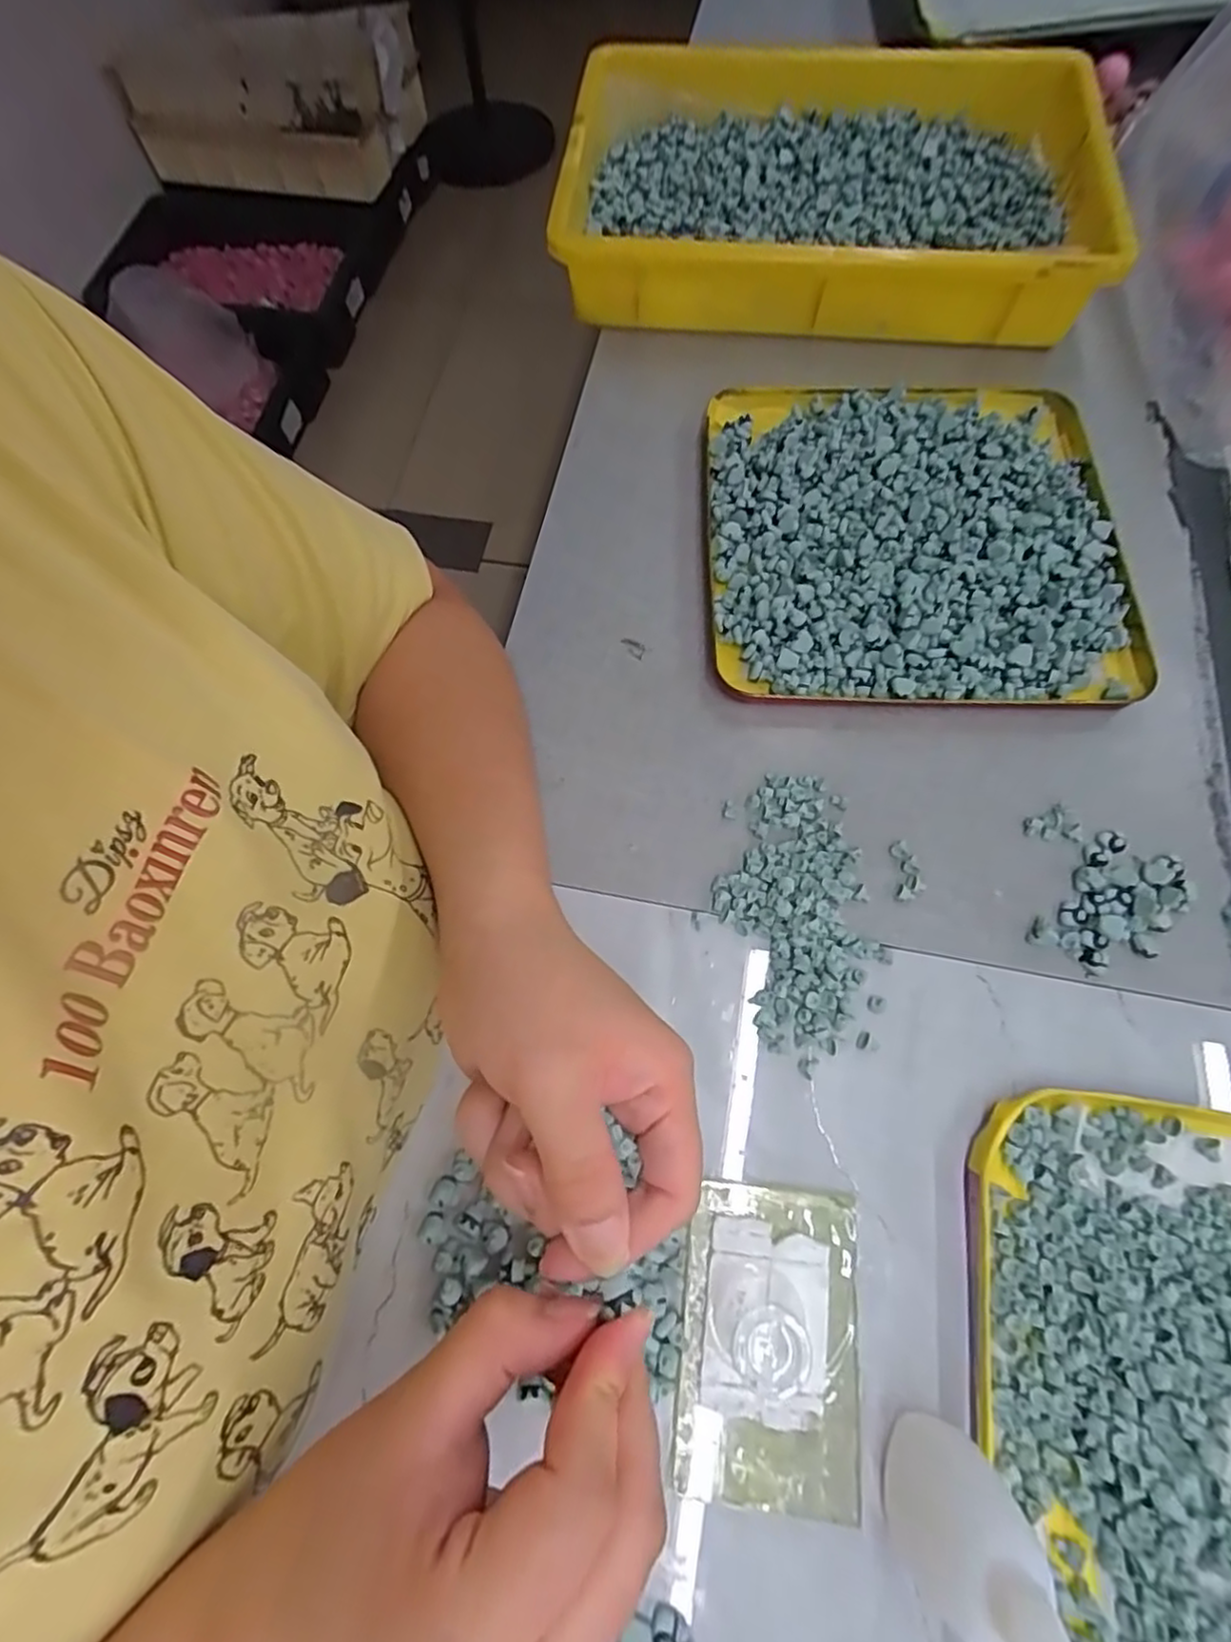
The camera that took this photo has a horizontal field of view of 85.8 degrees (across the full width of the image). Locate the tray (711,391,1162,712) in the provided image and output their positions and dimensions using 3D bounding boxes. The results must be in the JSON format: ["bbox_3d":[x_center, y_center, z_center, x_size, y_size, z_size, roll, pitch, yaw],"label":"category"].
[{"bbox_3d":[0.178,-0.172,0.397,0.239,0.027,0.233,3,69,3],"label":"tray"}]

